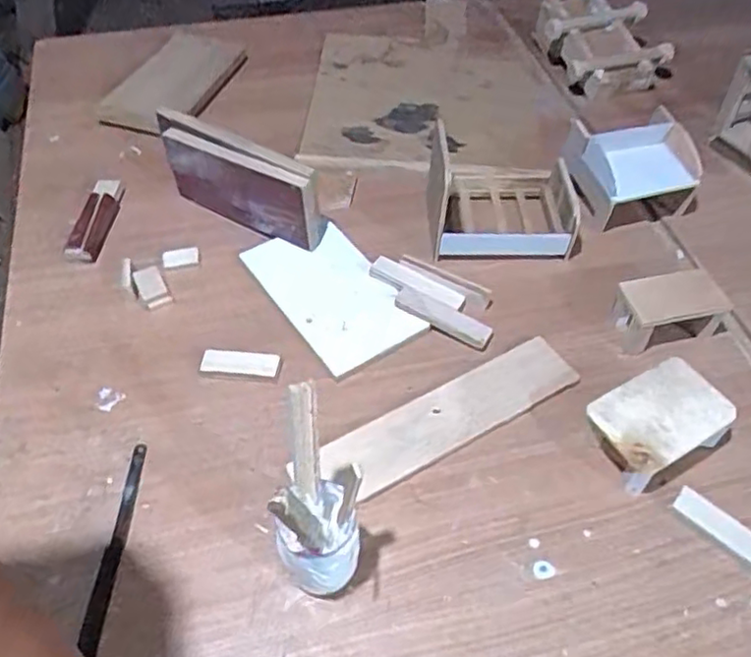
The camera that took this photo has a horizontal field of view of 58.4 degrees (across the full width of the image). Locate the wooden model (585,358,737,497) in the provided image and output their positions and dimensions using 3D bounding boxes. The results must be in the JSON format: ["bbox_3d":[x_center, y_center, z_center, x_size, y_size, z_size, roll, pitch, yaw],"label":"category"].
[{"bbox_3d":[0.267,0.088,0.638,0.121,0.060,0.086,-24,56,-20],"label":"wooden model"}]

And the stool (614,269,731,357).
[{"bbox_3d":[0.324,-0.022,0.744,0.113,0.053,0.070,-10,52,-10],"label":"stool"}]

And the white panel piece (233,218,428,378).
[{"bbox_3d":[-0.052,-0.045,0.760,0.114,0.015,0.197,-29,58,-22],"label":"white panel piece"}]

